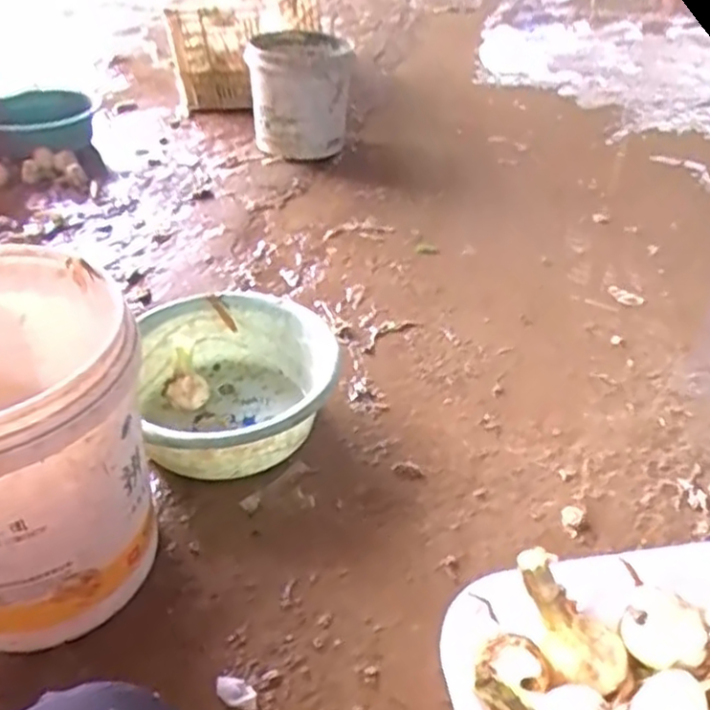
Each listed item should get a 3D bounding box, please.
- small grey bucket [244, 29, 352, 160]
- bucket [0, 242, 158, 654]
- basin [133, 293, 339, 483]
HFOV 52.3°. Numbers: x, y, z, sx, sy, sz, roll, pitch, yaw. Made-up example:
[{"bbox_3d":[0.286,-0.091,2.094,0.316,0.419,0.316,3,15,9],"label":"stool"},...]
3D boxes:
[{"bbox_3d":[-0.132,-0.657,1.783,0.243,0.258,0.260,-3,38,-3],"label":"small grey bucket"},{"bbox_3d":[-0.369,0.107,0.781,0.283,0.335,0.296,0,38,0],"label":"bucket"},{"bbox_3d":[-0.173,0.041,1.087,0.296,0.127,0.332,-12,40,-14],"label":"basin"}]

